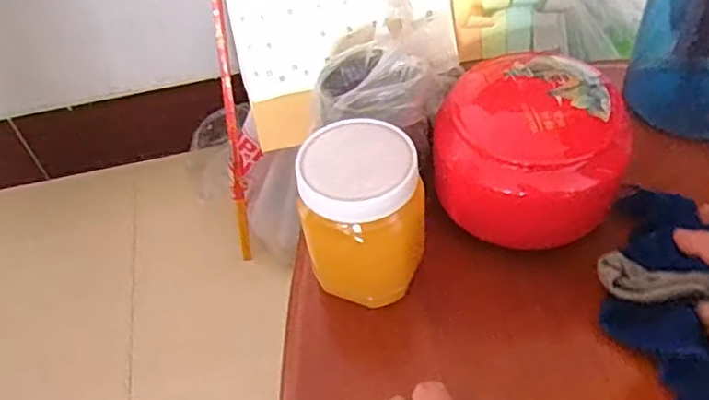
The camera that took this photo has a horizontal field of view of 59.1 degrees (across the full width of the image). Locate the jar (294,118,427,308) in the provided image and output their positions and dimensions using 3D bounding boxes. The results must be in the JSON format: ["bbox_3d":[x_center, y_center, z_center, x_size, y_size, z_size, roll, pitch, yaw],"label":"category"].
[{"bbox_3d":[0.007,0.011,0.393,0.074,0.103,0.070,-3,49,3],"label":"jar"}]

